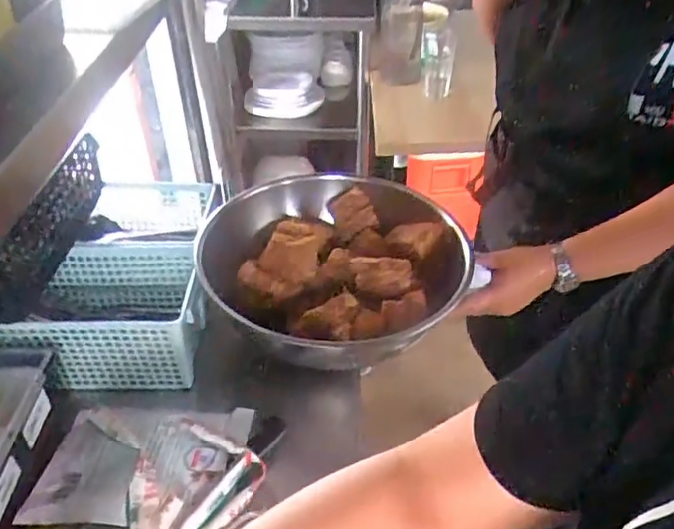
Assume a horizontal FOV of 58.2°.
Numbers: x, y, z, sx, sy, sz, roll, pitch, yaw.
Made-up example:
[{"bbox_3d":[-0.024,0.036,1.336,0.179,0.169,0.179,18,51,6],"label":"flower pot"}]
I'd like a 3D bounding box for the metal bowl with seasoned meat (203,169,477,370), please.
[{"bbox_3d":[-0.004,0.015,0.734,0.301,0.122,0.298,-1,39,1],"label":"metal bowl with seasoned meat"}]

